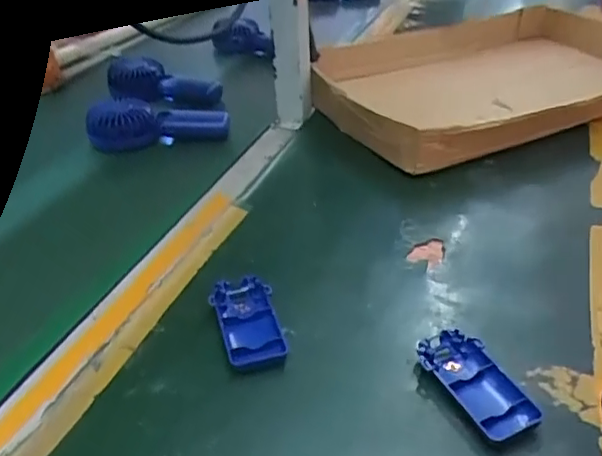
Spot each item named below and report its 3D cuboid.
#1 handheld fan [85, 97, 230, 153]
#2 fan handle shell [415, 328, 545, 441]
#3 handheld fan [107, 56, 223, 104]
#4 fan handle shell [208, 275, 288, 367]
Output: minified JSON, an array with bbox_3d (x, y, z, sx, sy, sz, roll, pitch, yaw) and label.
[{"bbox_3d":[-0.190,-0.135,0.770,0.185,0.053,0.067,-2,36,-2],"label":"handheld fan"},{"bbox_3d":[0.124,0.111,0.411,0.047,0.014,0.093,-18,39,-22],"label":"fan handle shell"},{"bbox_3d":[-0.208,-0.231,0.909,0.187,0.072,0.056,7,36,11],"label":"handheld fan"},{"bbox_3d":[-0.043,0.075,0.466,0.046,0.013,0.091,-10,37,-13],"label":"fan handle shell"}]

